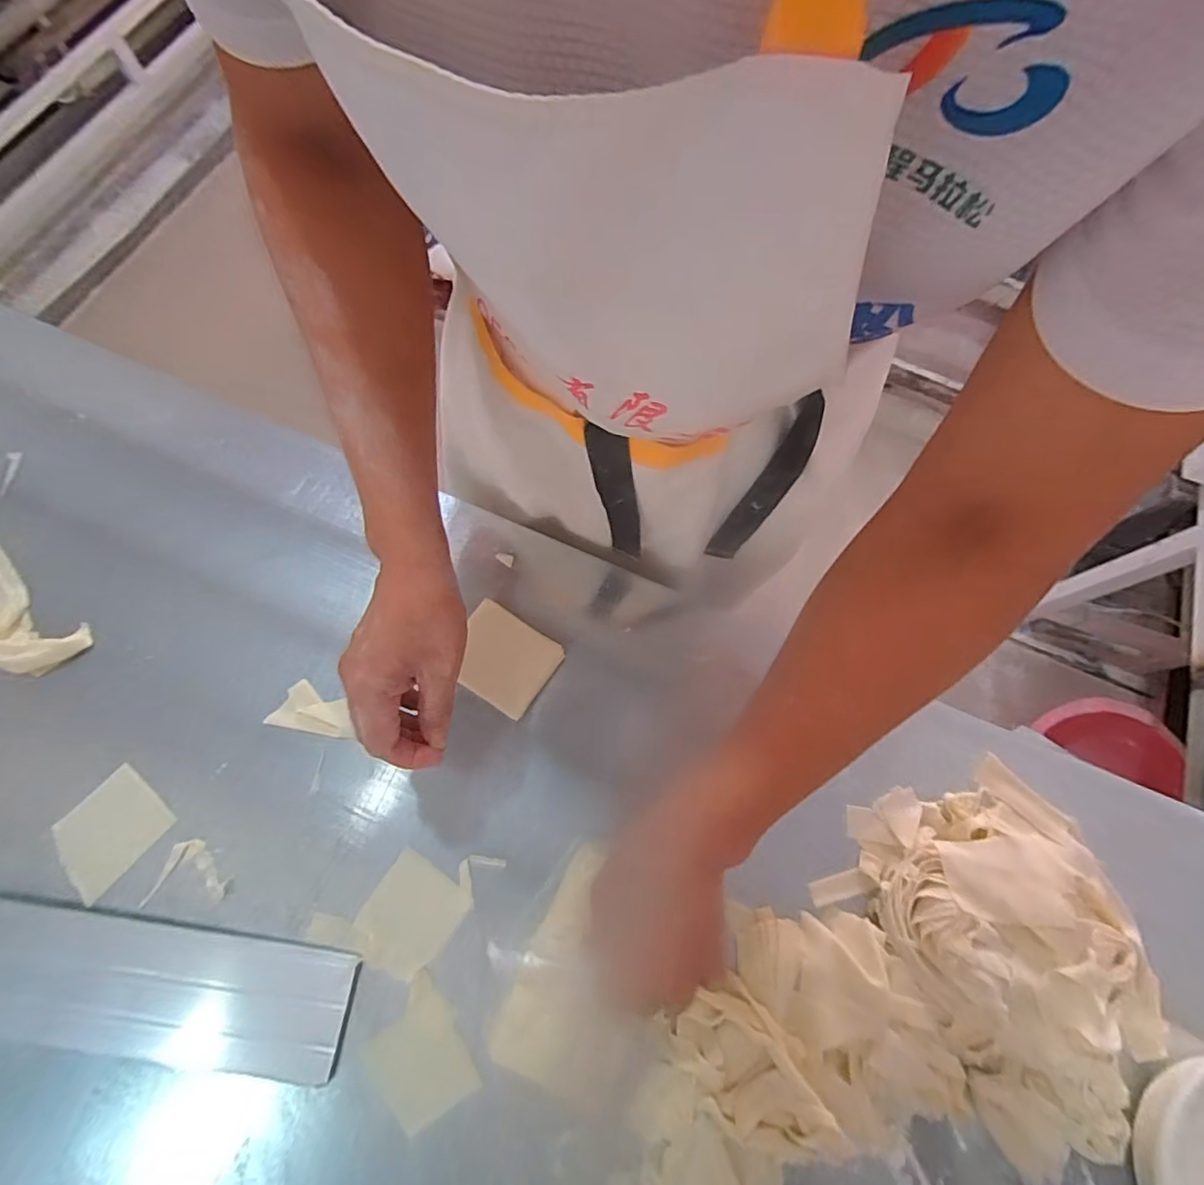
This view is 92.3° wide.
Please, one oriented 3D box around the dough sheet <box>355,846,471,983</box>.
[{"bbox_3d":[-0.162,0.270,0.484,0.074,0.004,0.079,34,74,14],"label":"dough sheet"}]

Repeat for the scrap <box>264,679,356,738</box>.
[{"bbox_3d":[-0.265,0.111,0.533,0.081,0.008,0.044,14,69,18],"label":"scrap"}]

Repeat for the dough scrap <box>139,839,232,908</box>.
[{"bbox_3d":[-0.352,0.237,0.493,0.068,0.004,0.048,-2,72,-2],"label":"dough scrap"}]

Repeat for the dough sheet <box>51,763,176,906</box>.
[{"bbox_3d":[-0.430,0.207,0.502,0.074,0.005,0.086,38,75,10],"label":"dough sheet"}]

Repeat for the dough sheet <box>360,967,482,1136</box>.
[{"bbox_3d":[-0.144,0.362,0.454,0.071,0.007,0.090,-34,76,-12],"label":"dough sheet"}]

